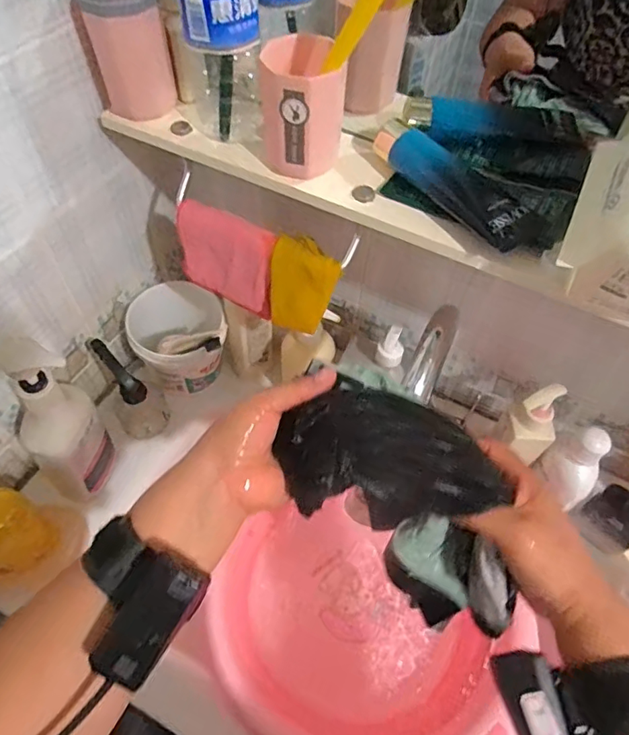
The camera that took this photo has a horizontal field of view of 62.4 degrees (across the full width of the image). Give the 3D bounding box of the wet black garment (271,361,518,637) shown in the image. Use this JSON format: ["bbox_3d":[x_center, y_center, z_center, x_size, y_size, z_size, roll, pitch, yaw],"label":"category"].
[{"bbox_3d":[0.068,0.091,0.377,0.182,0.129,0.101,26,58,13],"label":"wet black garment"}]

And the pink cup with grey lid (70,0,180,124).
[{"bbox_3d":[-0.168,-0.287,0.473,0.066,0.106,0.069,2,56,-3],"label":"pink cup with grey lid"}]

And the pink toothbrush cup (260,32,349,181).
[{"bbox_3d":[-0.008,-0.216,0.437,0.065,0.093,0.068,2,56,-3],"label":"pink toothbrush cup"}]

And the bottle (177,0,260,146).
[{"bbox_3d":[-0.080,-0.295,0.425,0.067,0.208,0.075,-6,57,-8],"label":"bottle"}]

